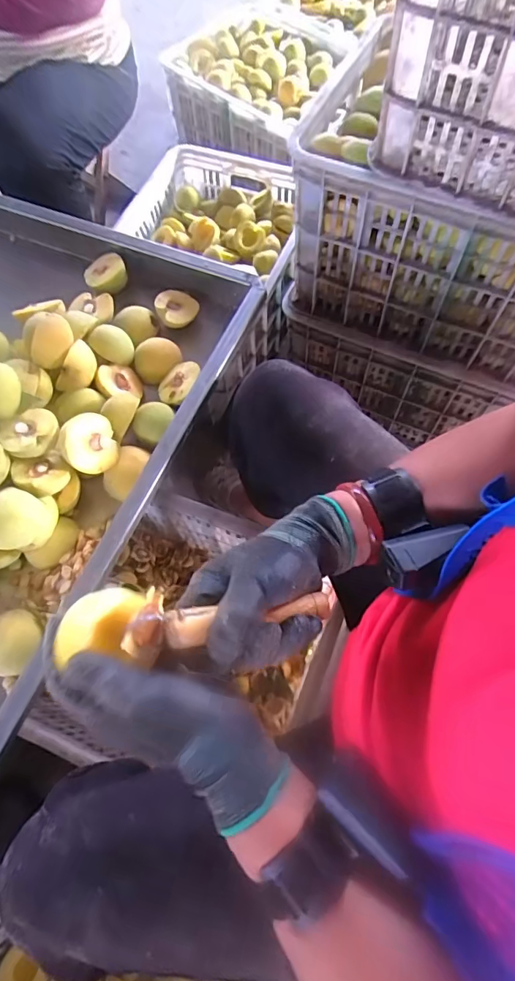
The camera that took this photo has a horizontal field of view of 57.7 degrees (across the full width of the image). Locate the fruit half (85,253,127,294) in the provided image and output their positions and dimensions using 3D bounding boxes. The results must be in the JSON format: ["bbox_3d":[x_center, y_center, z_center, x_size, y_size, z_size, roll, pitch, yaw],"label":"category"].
[{"bbox_3d":[-0.217,-0.309,0.666,0.057,0.027,0.047,-30,69,-9],"label":"fruit half"}]

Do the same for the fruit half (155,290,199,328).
[{"bbox_3d":[-0.110,-0.250,0.638,0.056,0.025,0.049,-17,68,-4],"label":"fruit half"}]

